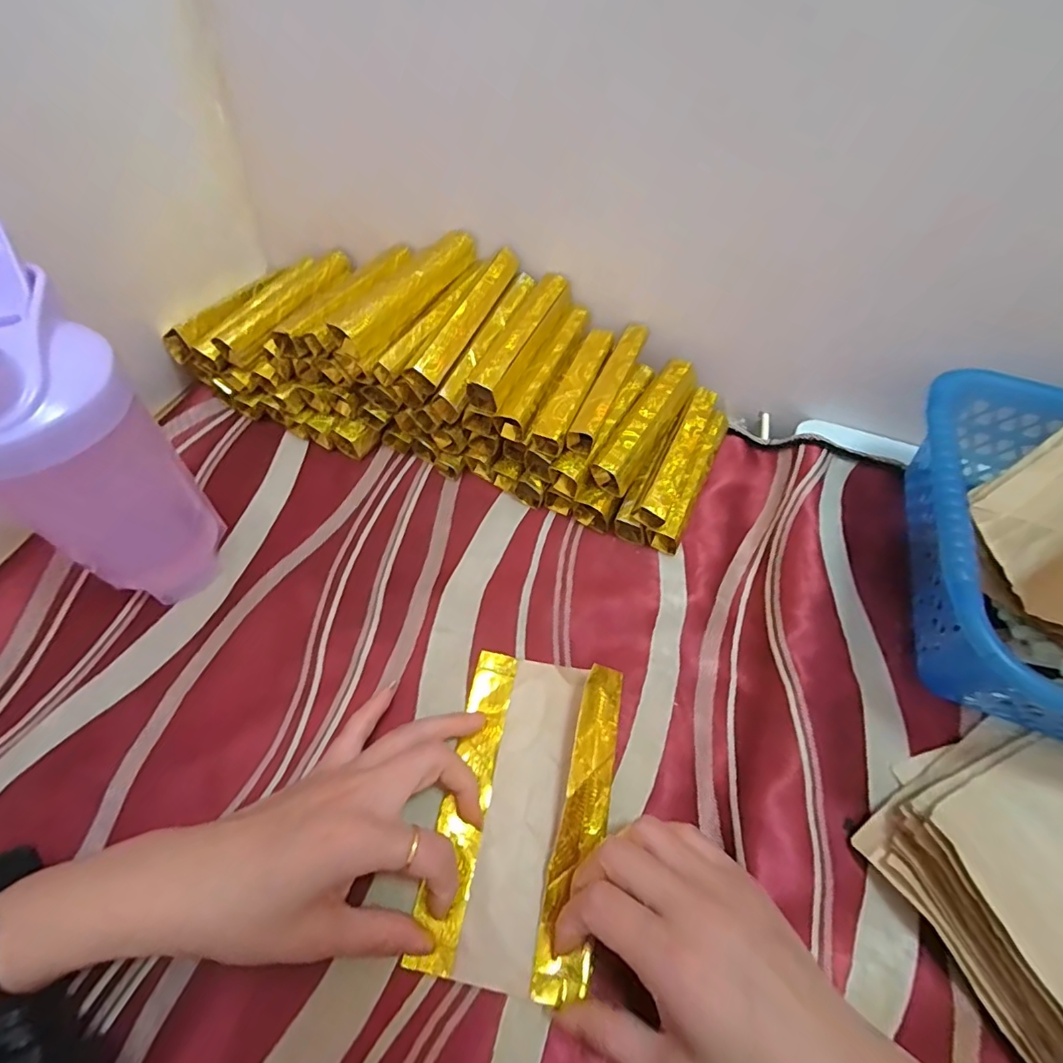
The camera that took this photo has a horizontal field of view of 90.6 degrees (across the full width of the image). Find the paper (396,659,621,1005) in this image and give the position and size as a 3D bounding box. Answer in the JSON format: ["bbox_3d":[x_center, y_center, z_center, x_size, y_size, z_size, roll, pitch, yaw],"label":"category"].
[{"bbox_3d":[-0.002,0.138,0.270,0.084,0.032,0.149,10,55,4],"label":"paper"}]

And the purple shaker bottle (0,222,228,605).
[{"bbox_3d":[-0.241,-0.042,0.279,0.109,0.187,0.079,36,61,21],"label":"purple shaker bottle"}]

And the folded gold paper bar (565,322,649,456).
[{"bbox_3d":[0.058,-0.106,0.381,0.019,0.018,0.133,22,58,11],"label":"folded gold paper bar"}]

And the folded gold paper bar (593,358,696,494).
[{"bbox_3d":[0.086,-0.080,0.385,0.027,0.027,0.126,29,60,16],"label":"folded gold paper bar"}]

